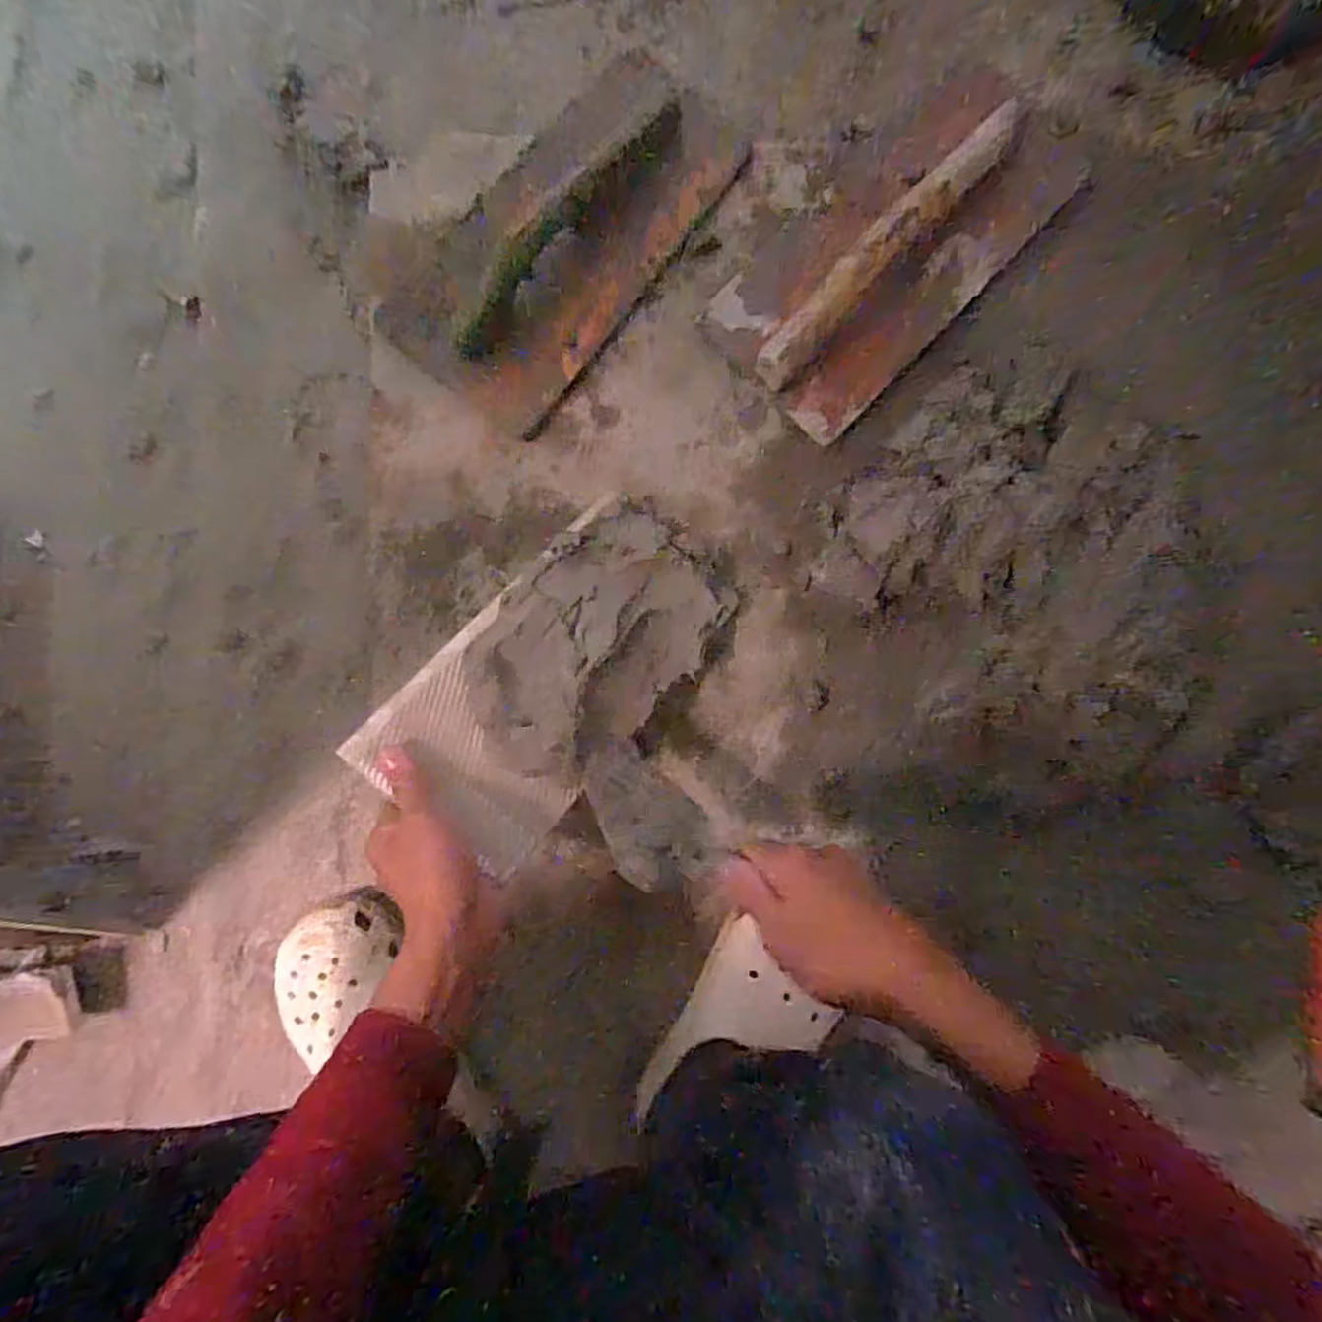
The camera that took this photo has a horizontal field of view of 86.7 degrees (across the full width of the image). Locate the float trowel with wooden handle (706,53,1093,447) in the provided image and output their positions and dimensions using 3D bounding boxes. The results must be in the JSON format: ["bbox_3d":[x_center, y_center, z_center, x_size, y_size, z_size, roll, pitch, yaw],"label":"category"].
[{"bbox_3d":[0.192,-0.339,0.556,0.153,0.058,0.316,44,88,0],"label":"float trowel with wooden handle"}]

